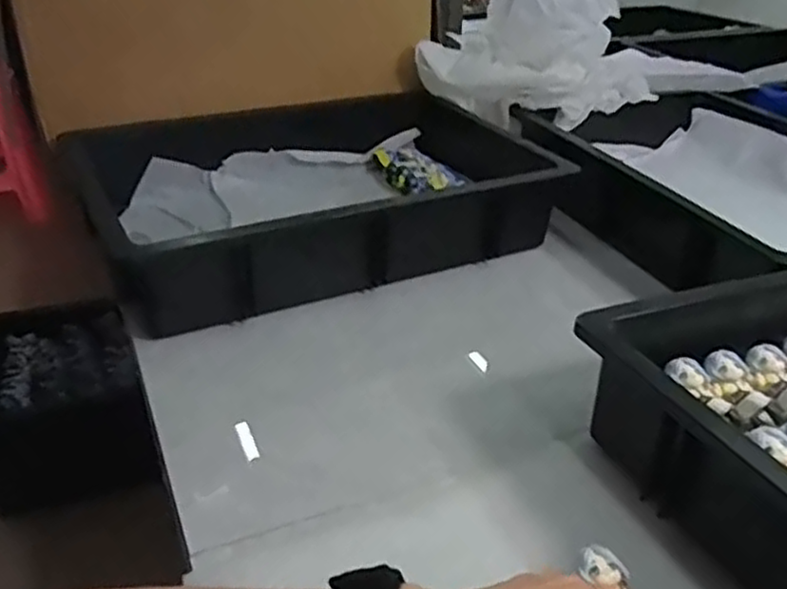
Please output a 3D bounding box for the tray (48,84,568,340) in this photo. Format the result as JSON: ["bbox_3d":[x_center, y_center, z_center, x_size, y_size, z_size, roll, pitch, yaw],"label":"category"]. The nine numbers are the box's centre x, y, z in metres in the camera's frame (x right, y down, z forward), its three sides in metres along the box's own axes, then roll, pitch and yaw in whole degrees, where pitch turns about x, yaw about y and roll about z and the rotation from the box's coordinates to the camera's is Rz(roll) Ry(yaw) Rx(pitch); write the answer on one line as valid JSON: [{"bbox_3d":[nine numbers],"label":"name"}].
[{"bbox_3d":[-0.084,-0.107,0.757,0.431,0.088,0.307,-15,34,-27],"label":"tray"}]

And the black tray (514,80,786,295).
[{"bbox_3d":[0.373,-0.106,0.812,0.325,0.142,0.452,-11,32,-20],"label":"black tray"}]

